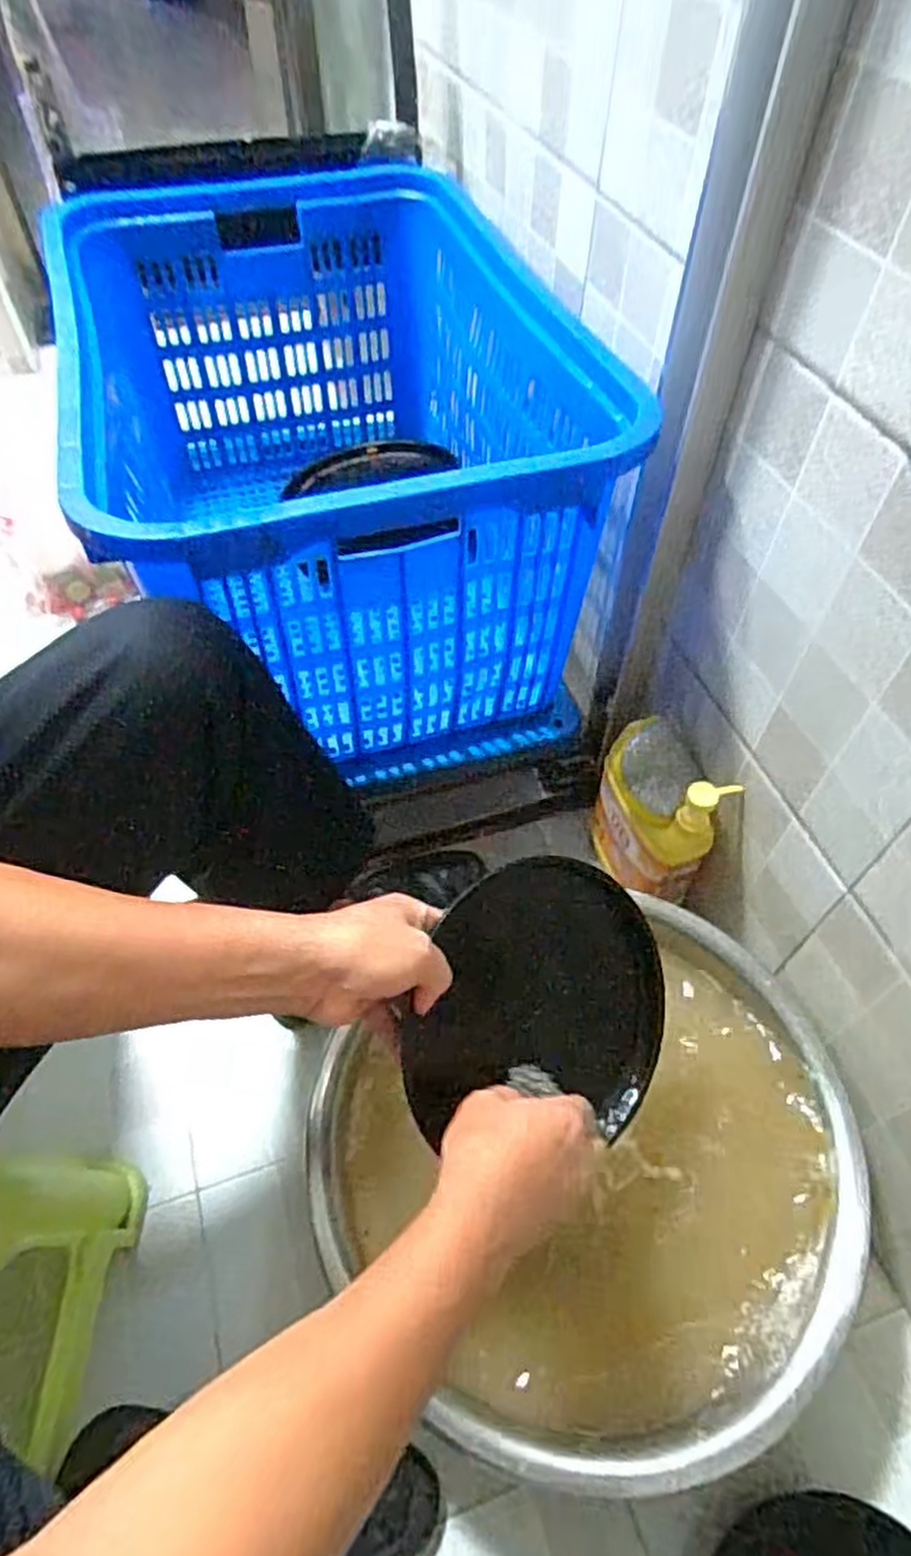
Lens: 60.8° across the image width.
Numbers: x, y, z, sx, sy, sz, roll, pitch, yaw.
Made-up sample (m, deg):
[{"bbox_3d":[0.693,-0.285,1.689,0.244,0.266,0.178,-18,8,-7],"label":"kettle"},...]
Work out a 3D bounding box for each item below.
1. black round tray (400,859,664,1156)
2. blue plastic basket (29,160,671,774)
[{"bbox_3d":[0.057,0.175,0.627,0.208,0.018,0.205,0,88,8],"label":"black round tray"},{"bbox_3d":[-0.156,-0.356,0.878,0.460,0.354,0.681,-15,55,-12],"label":"blue plastic basket"}]

